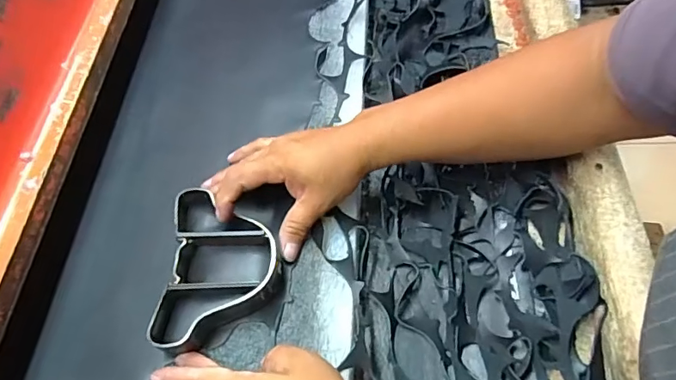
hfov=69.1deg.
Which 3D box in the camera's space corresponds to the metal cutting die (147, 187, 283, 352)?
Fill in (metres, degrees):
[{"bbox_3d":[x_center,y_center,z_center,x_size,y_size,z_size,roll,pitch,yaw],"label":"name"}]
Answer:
[{"bbox_3d":[-0.094,0.065,0.410,0.093,0.038,0.138,-2,58,3],"label":"metal cutting die"}]

